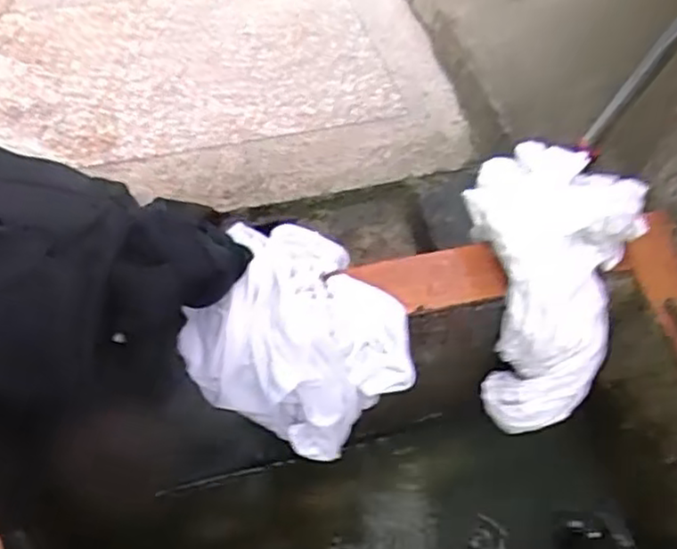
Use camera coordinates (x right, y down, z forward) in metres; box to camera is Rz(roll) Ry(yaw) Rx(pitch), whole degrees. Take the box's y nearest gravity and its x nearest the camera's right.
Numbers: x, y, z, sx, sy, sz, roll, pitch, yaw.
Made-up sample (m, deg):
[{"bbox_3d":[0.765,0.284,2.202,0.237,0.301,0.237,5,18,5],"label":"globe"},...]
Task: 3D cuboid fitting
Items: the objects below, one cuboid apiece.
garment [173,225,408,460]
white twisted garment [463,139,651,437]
[{"bbox_3d":[-0.027,0.052,0.547,0.158,0.143,0.131,-32,62,-24],"label":"garment"},{"bbox_3d":[0.177,0.013,0.591,0.129,0.092,0.240,4,91,-1],"label":"white twisted garment"}]

